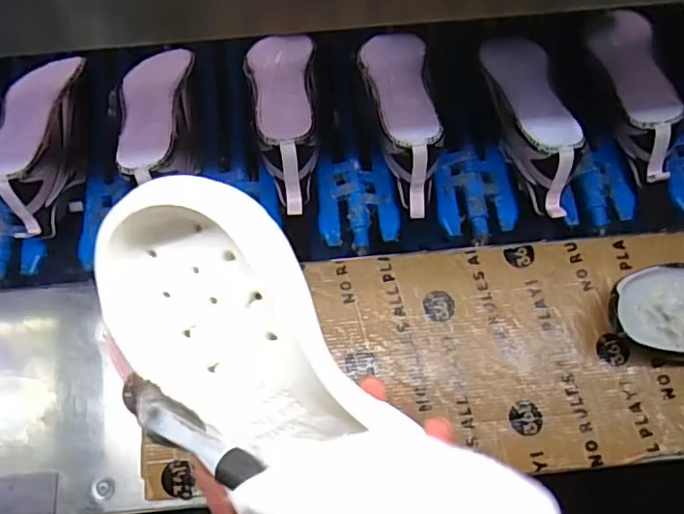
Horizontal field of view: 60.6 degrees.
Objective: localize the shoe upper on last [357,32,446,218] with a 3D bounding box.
[{"bbox_3d":[0.065,-0.161,0.670,0.076,0.100,0.220,-4,74,0],"label":"shoe upper on last"}]

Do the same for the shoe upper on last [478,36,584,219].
[{"bbox_3d":[0.213,-0.154,0.648,0.074,0.075,0.220,-10,74,-2],"label":"shoe upper on last"}]

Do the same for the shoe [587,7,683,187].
[{"bbox_3d":[0.330,-0.180,0.677,0.064,0.100,0.197,-5,74,0],"label":"shoe"}]

